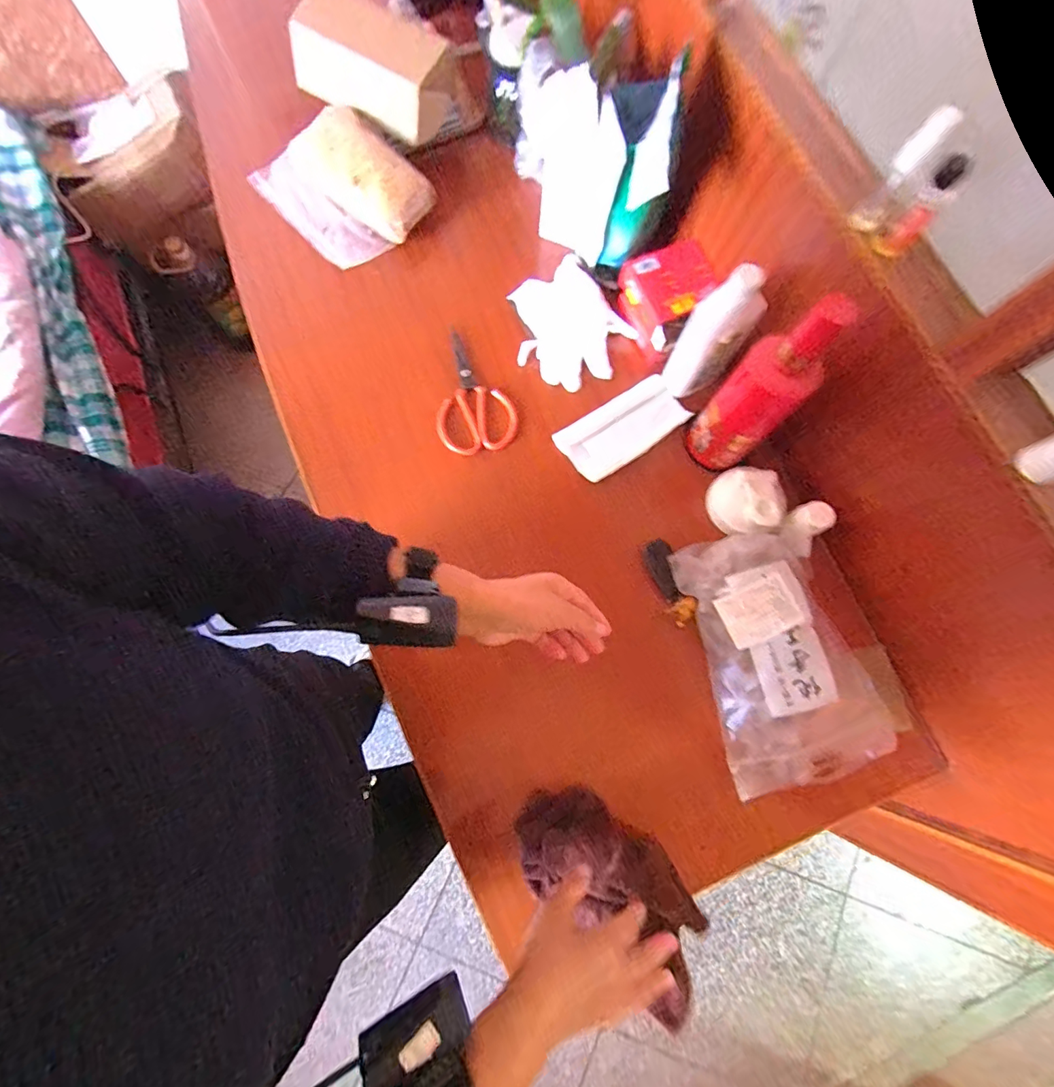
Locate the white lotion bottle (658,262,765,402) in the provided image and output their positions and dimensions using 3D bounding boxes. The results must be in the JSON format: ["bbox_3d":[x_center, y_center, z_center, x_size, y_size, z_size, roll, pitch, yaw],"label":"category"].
[{"bbox_3d":[0.222,-0.244,0.551,0.064,0.170,0.054,-28,79,-9],"label":"white lotion bottle"}]

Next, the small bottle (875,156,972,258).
[{"bbox_3d":[0.327,-0.277,0.389,0.027,0.075,0.018,40,78,8],"label":"small bottle"}]

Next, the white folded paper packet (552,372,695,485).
[{"bbox_3d":[0.127,-0.152,0.613,0.169,0.006,0.084,-33,79,-10],"label":"white folded paper packet"}]

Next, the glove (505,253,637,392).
[{"bbox_3d":[0.053,-0.294,0.630,0.144,0.028,0.157,-38,80,-10],"label":"glove"}]

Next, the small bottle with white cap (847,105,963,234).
[{"bbox_3d":[0.313,-0.311,0.393,0.025,0.097,0.025,35,77,7],"label":"small bottle with white cap"}]

